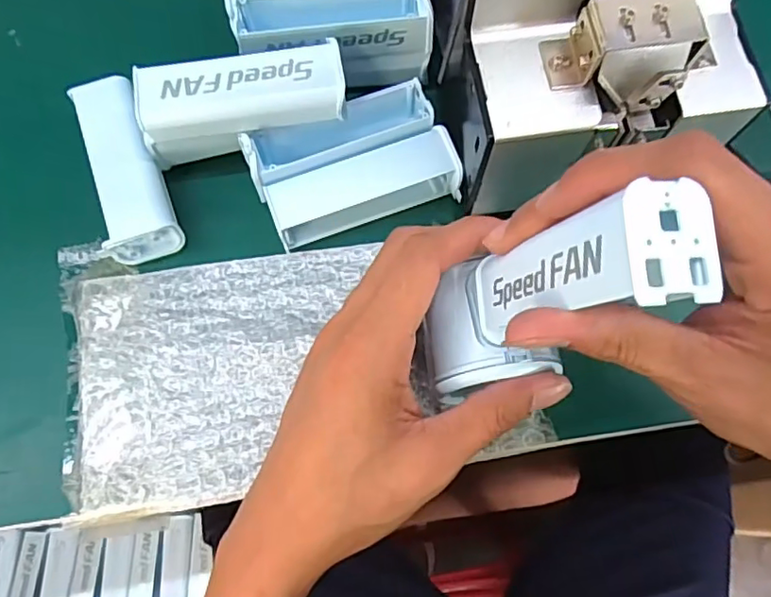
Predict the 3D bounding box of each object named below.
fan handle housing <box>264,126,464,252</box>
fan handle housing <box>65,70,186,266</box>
[{"bbox_3d":[-0.011,-0.061,0.313,0.099,0.031,0.037,-16,73,-5],"label":"fan handle housing"},{"bbox_3d":[-0.139,-0.070,0.312,0.034,0.026,0.098,-18,73,-6],"label":"fan handle housing"}]

